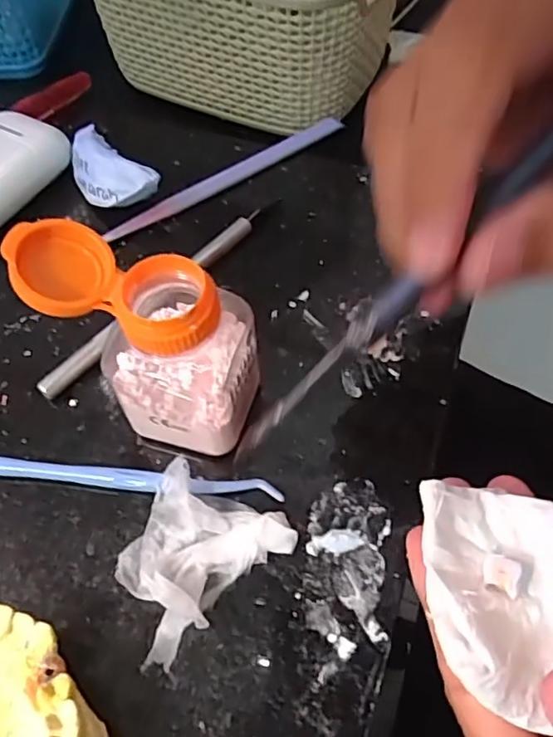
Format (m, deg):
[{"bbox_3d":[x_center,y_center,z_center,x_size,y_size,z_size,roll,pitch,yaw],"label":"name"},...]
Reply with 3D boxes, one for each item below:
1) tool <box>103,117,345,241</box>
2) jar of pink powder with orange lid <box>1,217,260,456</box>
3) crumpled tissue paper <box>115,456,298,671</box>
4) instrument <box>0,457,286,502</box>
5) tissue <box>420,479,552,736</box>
[{"bbox_3d":[-0.022,-0.094,0.288,0.132,0.004,0.009,-31,62,-16],"label":"tool"},{"bbox_3d":[-0.041,-0.006,0.193,0.067,0.073,0.043,3,58,4],"label":"jar of pink powder with orange lid"},{"bbox_3d":[-0.029,0.059,0.191,0.045,0.013,0.056,34,65,21],"label":"crumpled tissue paper"},{"bbox_3d":[-0.083,0.036,0.210,0.168,0.004,0.008,5,58,5],"label":"instrument"},{"bbox_3d":[0.068,0.060,0.160,0.050,0.014,0.057,0,58,2],"label":"tissue"}]

